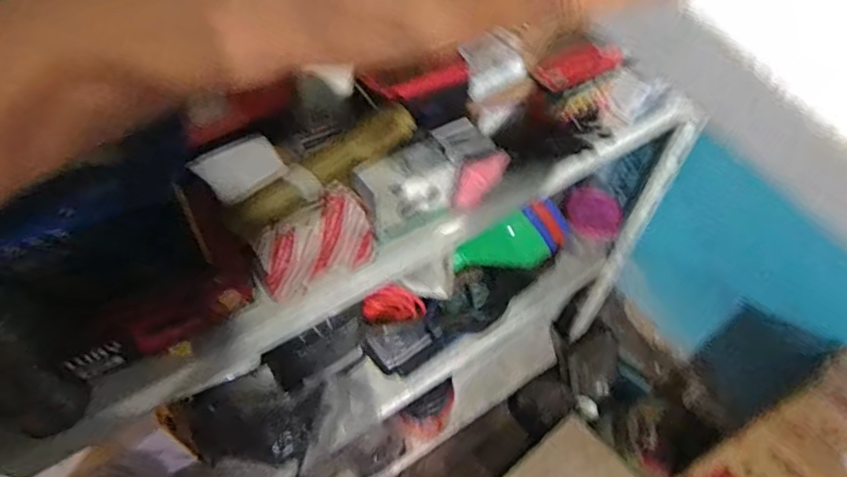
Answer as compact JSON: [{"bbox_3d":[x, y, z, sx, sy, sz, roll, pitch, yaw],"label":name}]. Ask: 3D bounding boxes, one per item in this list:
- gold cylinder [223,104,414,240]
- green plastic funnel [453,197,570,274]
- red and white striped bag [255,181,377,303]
[{"bbox_3d":[-0.122,-0.083,0.663,0.247,0.042,0.050,-36,61,-12],"label":"gold cylinder"},{"bbox_3d":[0.190,0.019,1.193,0.258,0.129,0.097,-22,54,8],"label":"green plastic funnel"},{"bbox_3d":[-0.133,0.006,0.675,0.146,0.083,0.062,-30,59,-24],"label":"red and white striped bag"}]

